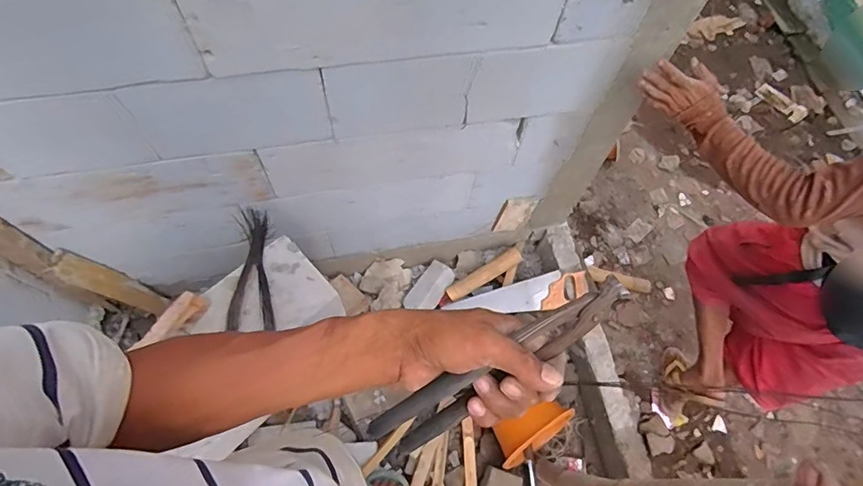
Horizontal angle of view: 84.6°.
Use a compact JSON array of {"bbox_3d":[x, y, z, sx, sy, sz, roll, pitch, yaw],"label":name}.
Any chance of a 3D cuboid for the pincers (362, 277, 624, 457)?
[{"bbox_3d":[0.050,0.097,0.363,0.219,0.047,0.033,-35,69,8],"label":"pincers"}]

